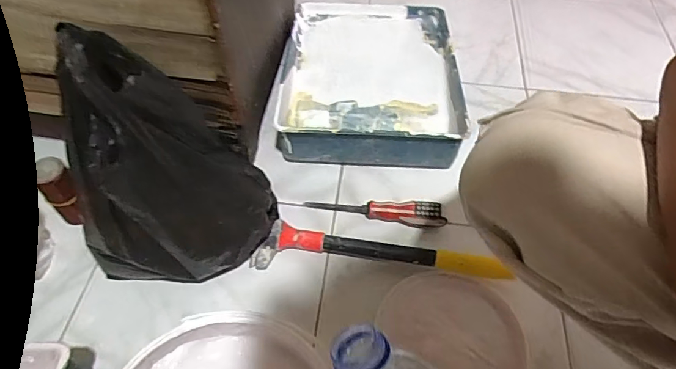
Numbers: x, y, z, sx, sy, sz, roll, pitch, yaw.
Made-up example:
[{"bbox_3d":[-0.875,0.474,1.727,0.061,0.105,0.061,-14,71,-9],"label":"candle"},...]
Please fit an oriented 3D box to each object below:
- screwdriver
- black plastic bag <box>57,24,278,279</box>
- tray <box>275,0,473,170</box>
[{"bbox_3d":[0.034,0.037,0.640,0.224,0.033,0.025,3,54,14],"label":"screwdriver"},{"bbox_3d":[-0.170,-0.015,0.497,0.186,0.298,0.148,-6,56,-8],"label":"black plastic bag"},{"bbox_3d":[0.051,-0.189,0.763,0.280,0.080,0.359,4,55,-1],"label":"tray"}]

